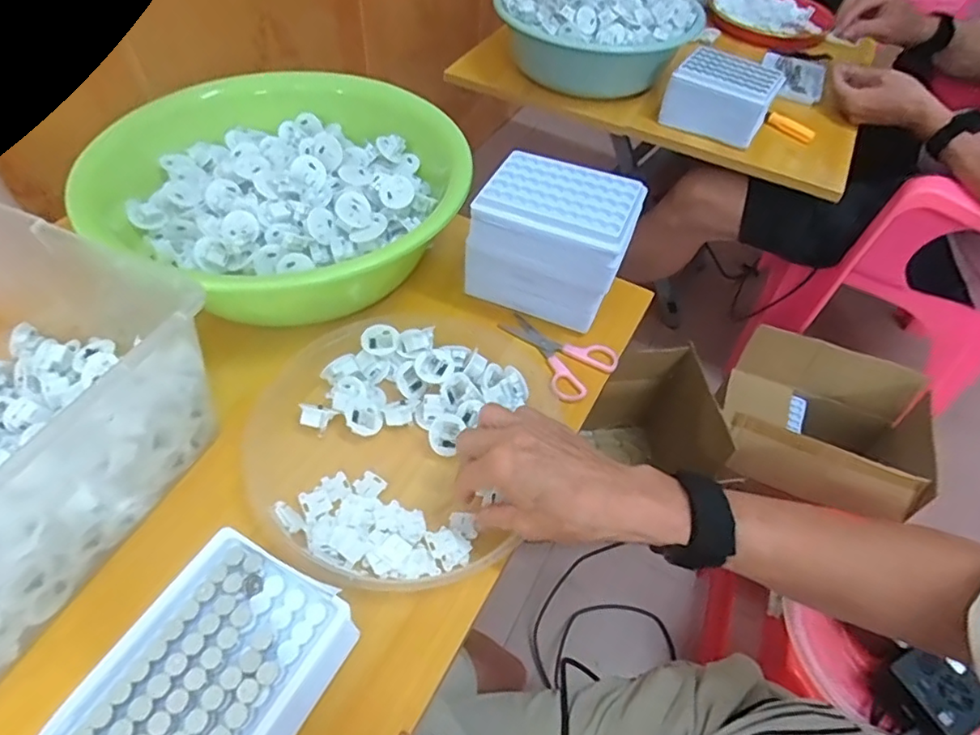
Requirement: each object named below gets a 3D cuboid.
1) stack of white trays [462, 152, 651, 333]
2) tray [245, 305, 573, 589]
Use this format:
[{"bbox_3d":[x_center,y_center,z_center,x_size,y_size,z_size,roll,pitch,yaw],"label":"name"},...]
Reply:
[{"bbox_3d":[0.056,-0.111,0.530,0.131,0.128,0.084,20,53,11],"label":"stack of white trays"},{"bbox_3d":[-0.067,0.048,0.453,0.221,0.035,0.233,2,52,-3],"label":"tray"}]

